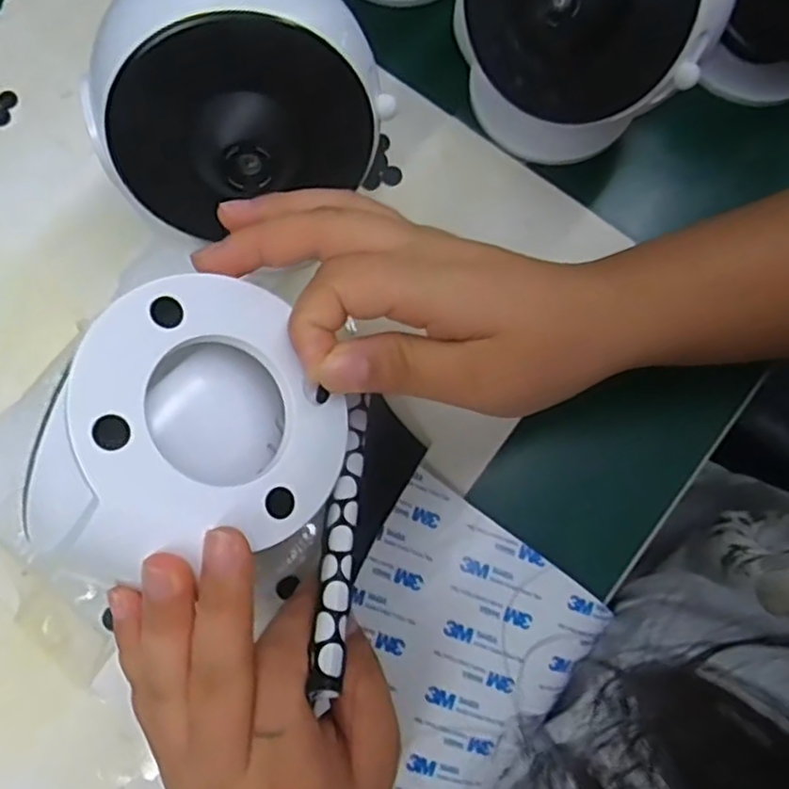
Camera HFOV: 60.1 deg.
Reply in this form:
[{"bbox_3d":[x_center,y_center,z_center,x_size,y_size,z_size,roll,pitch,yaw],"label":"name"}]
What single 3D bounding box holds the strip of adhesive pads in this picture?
[{"bbox_3d":[-0.018,0.045,0.232,0.012,0.005,0.108,5,53,1],"label":"strip of adhesive pads"}]

